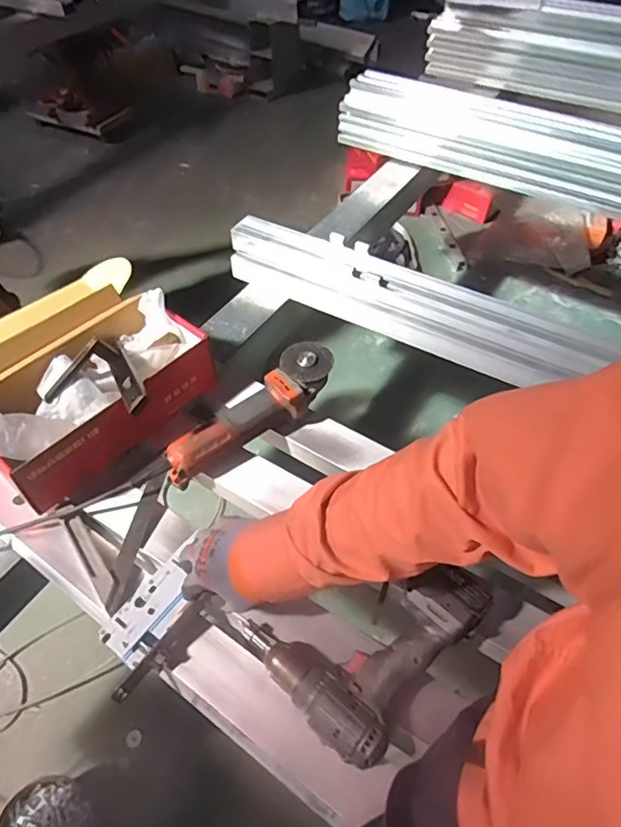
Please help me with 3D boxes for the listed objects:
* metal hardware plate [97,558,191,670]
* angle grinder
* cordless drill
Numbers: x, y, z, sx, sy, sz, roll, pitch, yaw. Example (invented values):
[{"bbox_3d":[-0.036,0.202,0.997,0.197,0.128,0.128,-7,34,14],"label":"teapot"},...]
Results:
[{"bbox_3d":[-0.191,0.235,0.638,0.066,0.015,0.116,27,57,21],"label":"metal hardware plate"},{"bbox_3d":[-0.084,-0.002,0.771,0.284,0.073,0.073,-36,59,-26],"label":"angle grinder"},{"bbox_3d":[0.058,0.241,0.606,0.189,0.069,0.218,36,59,26],"label":"cordless drill"}]

